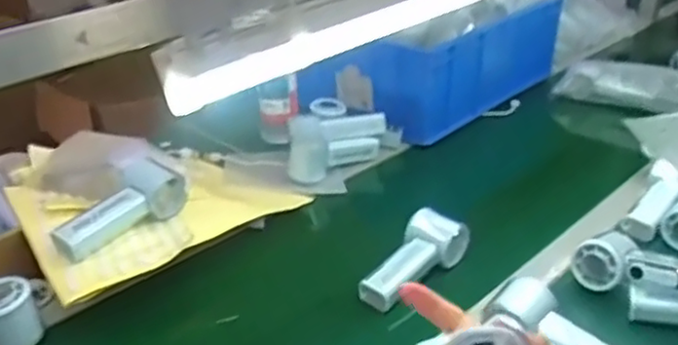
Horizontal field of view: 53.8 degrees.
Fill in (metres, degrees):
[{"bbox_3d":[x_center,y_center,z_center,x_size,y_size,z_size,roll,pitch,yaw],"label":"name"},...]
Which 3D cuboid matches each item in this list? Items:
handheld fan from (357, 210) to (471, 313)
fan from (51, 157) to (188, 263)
[{"bbox_3d":[0.077,0.098,0.767,0.078,0.049,0.146,25,37,38],"label":"handheld fan"},{"bbox_3d":[-0.249,0.038,0.746,0.075,0.045,0.158,20,35,33],"label":"fan"}]

